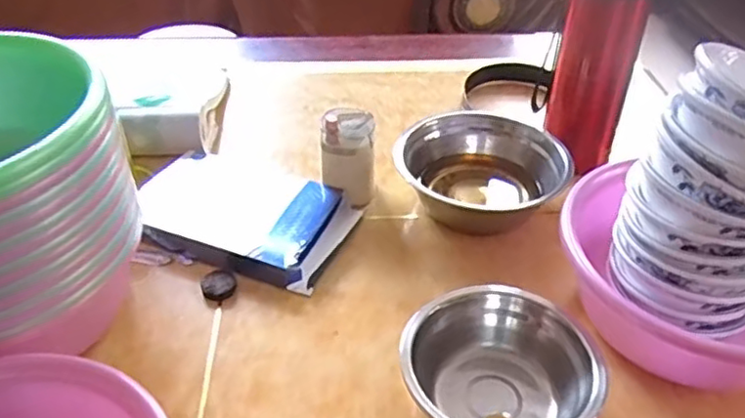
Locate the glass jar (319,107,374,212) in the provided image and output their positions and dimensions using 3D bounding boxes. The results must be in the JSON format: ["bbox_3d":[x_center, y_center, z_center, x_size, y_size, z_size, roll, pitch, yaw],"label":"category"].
[{"bbox_3d":[-0.024,-0.049,0.656,0.050,0.096,0.059,0,39,0],"label":"glass jar"}]

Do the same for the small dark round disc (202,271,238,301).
[{"bbox_3d":[-0.133,0.066,0.568,0.028,0.009,0.027,0,39,0],"label":"small dark round disc"}]

